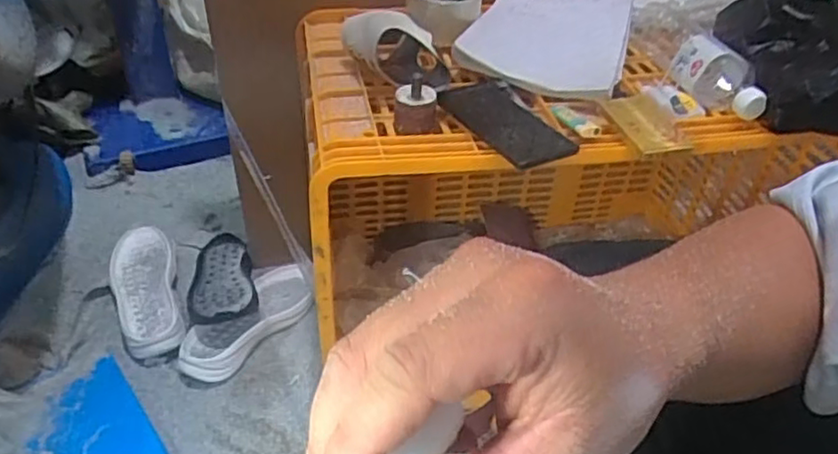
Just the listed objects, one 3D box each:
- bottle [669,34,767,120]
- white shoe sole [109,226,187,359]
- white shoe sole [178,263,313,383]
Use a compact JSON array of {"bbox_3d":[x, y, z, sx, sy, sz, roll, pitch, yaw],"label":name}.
[{"bbox_3d":[0.340,-0.163,0.719,0.049,0.067,0.112,-20,43,-25],"label":"bottle"},{"bbox_3d":[-0.459,0.110,1.093,0.105,0.063,0.268,-13,41,-18],"label":"white shoe sole"},{"bbox_3d":[-0.272,0.153,1.069,0.116,0.039,0.274,19,41,21],"label":"white shoe sole"}]

